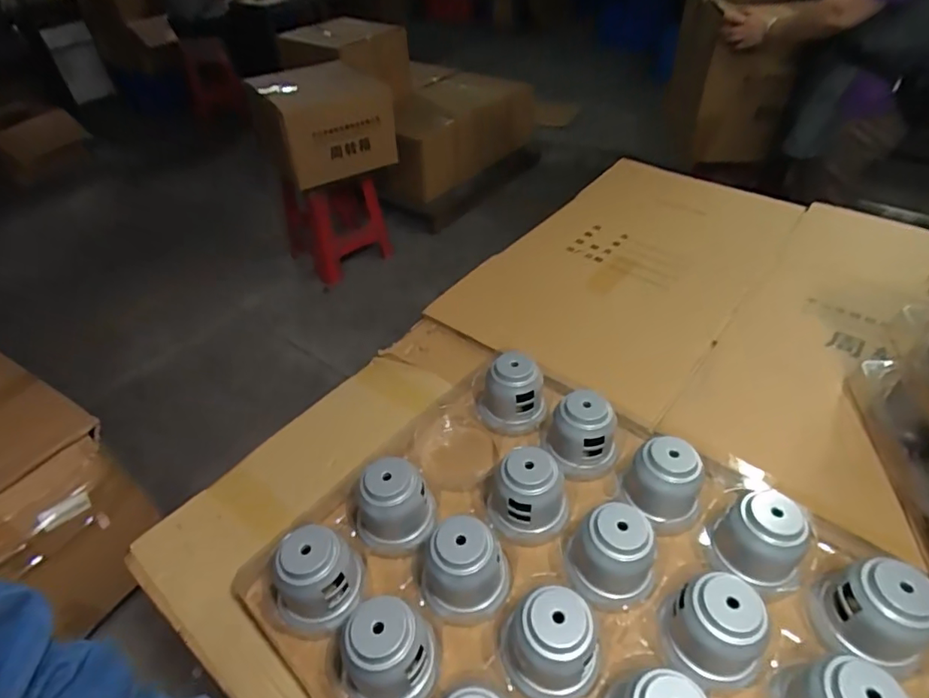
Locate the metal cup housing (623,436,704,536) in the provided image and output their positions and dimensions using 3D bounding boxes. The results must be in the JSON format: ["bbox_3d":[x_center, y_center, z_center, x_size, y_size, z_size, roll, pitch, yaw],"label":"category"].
[{"bbox_3d":[0.218,0.141,0.575,0.073,0.073,0.078,-11,43,-8],"label":"metal cup housing"}]

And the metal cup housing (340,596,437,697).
[{"bbox_3d":[-0.069,0.271,0.469,0.079,0.078,0.073,-2,43,2],"label":"metal cup housing"}]

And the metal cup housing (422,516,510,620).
[{"bbox_3d":[0.001,0.218,0.521,0.070,0.084,0.075,-2,43,2],"label":"metal cup housing"}]

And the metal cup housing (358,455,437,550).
[{"bbox_3d":[-0.077,0.170,0.577,0.087,0.081,0.075,-15,44,-12],"label":"metal cup housing"}]

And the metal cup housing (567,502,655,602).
[{"bbox_3d":[0.149,0.203,0.522,0.078,0.077,0.068,-9,43,-6],"label":"metal cup housing"}]

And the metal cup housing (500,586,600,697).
[{"bbox_3d":[0.076,0.258,0.470,0.082,0.076,0.080,-5,43,-2],"label":"metal cup housing"}]

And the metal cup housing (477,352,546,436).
[{"bbox_3d":[0.062,0.062,0.689,0.088,0.091,0.071,1,43,5],"label":"metal cup housing"}]

